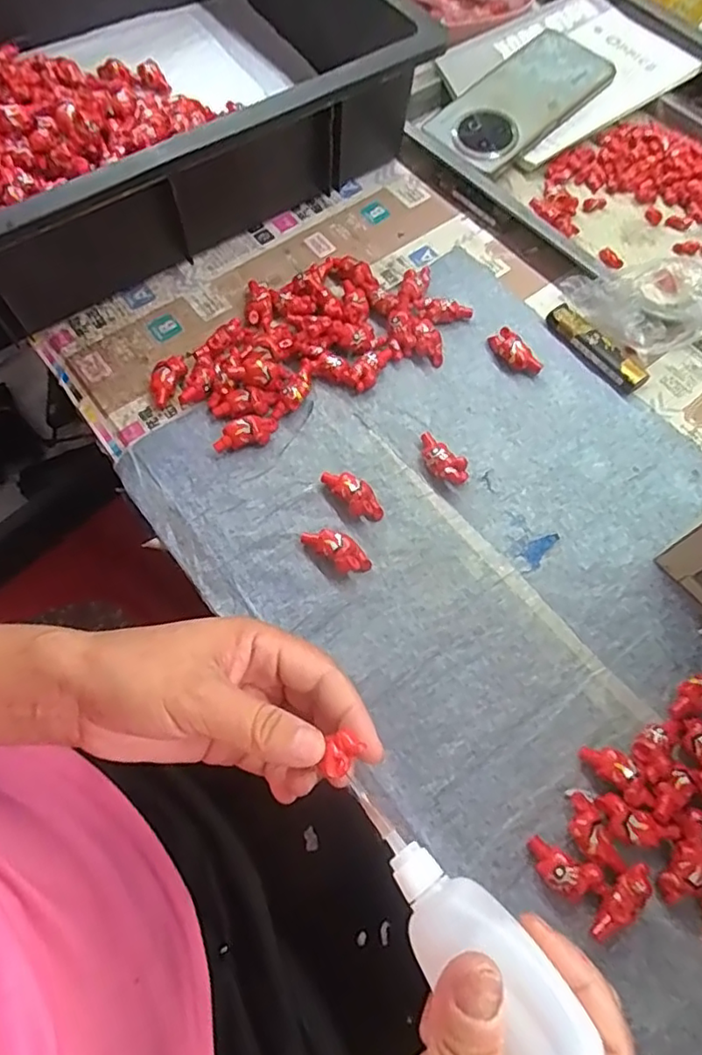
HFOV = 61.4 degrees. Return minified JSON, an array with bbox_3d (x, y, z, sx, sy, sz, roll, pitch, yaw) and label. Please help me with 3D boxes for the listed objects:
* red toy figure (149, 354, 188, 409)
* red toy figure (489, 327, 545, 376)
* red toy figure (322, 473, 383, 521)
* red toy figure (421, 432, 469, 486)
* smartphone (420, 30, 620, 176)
[{"bbox_3d":[-0.121,-0.098,0.390,0.016,0.015,0.037,23,68,9],"label":"red toy figure"},{"bbox_3d":[0.112,-0.120,0.406,0.017,0.014,0.040,-36,72,-15],"label":"red toy figure"},{"bbox_3d":[0.001,-0.020,0.358,0.018,0.015,0.042,-40,73,-16],"label":"red toy figure"},{"bbox_3d":[0.056,-0.042,0.369,0.040,0.014,0.019,42,72,16],"label":"red toy figure"},{"bbox_3d":[0.140,-0.353,0.486,0.155,0.011,0.077,-39,79,-10],"label":"smartphone"}]

